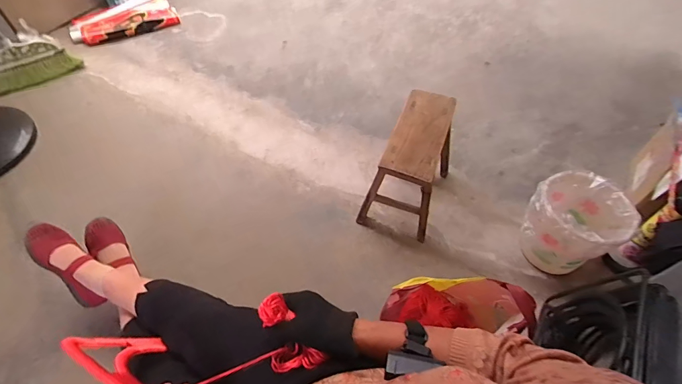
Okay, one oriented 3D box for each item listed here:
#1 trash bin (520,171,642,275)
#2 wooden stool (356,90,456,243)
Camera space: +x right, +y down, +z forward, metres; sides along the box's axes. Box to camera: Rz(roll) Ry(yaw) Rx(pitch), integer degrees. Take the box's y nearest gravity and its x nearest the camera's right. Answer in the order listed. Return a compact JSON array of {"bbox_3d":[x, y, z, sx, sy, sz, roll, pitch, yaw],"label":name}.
[{"bbox_3d":[0.598,0.087,1.002,0.205,0.216,0.205,0,56,0],"label":"trash bin"},{"bbox_3d":[0.213,-0.086,1.117,0.199,0.274,0.340,19,58,12],"label":"wooden stool"}]

